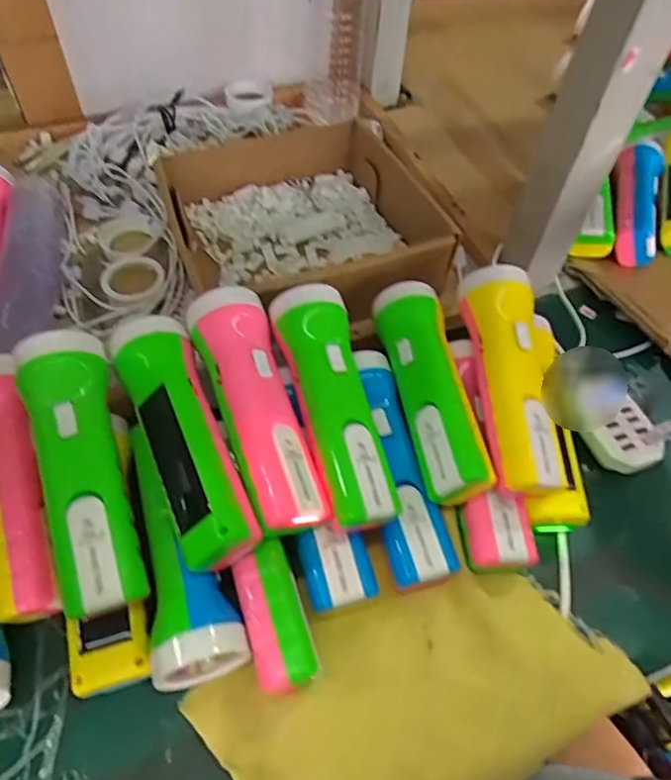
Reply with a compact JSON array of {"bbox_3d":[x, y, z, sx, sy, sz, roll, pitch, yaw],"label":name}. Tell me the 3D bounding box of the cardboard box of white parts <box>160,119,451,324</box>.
[{"bbox_3d":[-0.039,-0.155,0.505,0.200,0.068,0.234,-19,61,-16],"label":"cardboard box of white parts"}]

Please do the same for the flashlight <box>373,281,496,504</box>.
[{"bbox_3d":[0.066,-0.001,0.391,0.045,0.041,0.162,-7,54,-9],"label":"flashlight"}]

